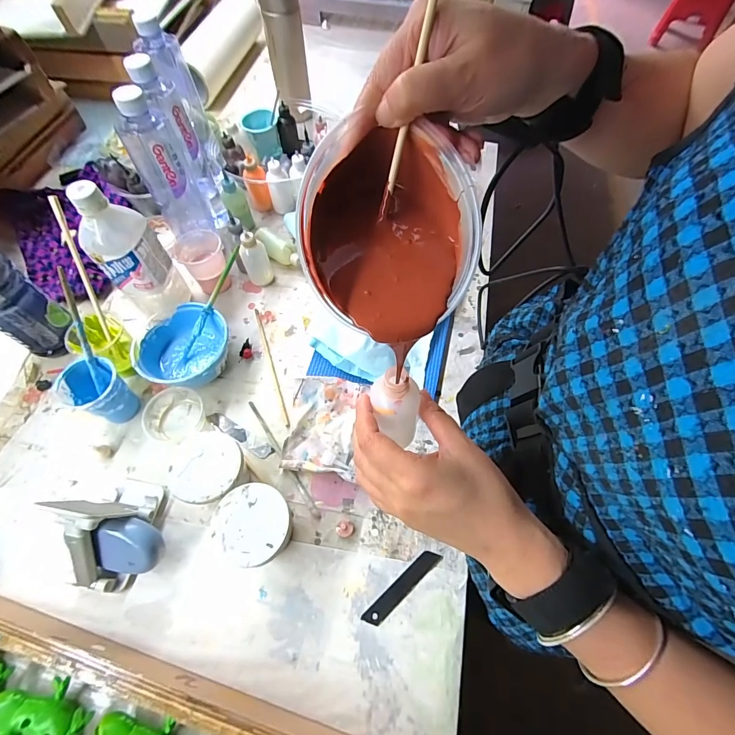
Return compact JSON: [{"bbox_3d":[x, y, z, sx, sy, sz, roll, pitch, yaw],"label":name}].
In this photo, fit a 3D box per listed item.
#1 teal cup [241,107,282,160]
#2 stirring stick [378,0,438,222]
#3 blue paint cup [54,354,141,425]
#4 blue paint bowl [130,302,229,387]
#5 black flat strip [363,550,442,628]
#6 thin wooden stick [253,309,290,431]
[{"bbox_3d":[-0.189,-0.417,0.674,0.062,0.063,0.051,-17,63,-9],"label":"teal cup"},{"bbox_3d":[0.023,-0.147,0.202,0.005,0.132,0.010,23,36,12],"label":"stirring stick"},{"bbox_3d":[-0.320,0.032,0.455,0.058,0.075,0.060,0,62,0],"label":"blue paint cup"},{"bbox_3d":[-0.234,-0.021,0.488,0.102,0.060,0.111,0,62,0],"label":"blue paint bowl"},{"bbox_3d":[0.037,0.226,0.388,0.097,0.004,0.018,-37,68,-18],"label":"black flat strip"},{"bbox_3d":[-0.134,-0.005,0.513,0.008,0.004,0.191,-18,63,-9],"label":"thin wooden stick"}]

